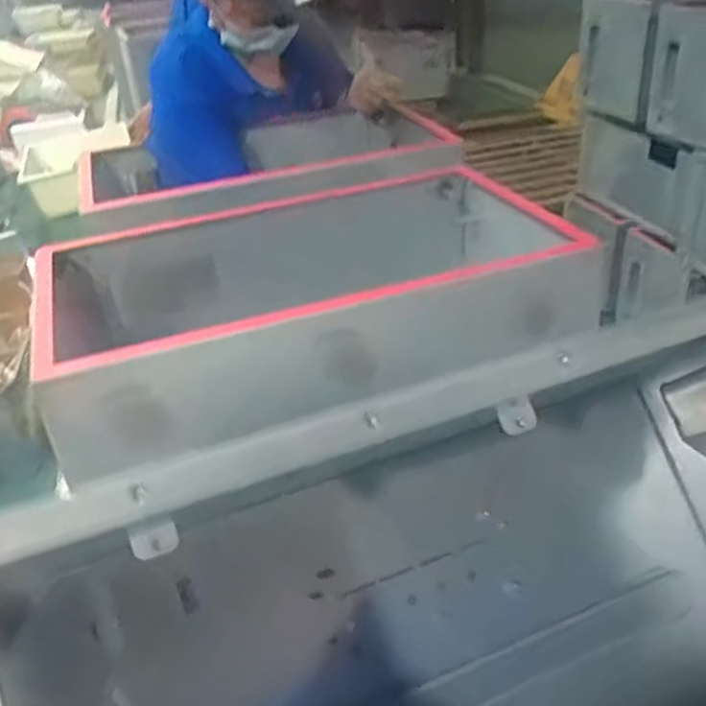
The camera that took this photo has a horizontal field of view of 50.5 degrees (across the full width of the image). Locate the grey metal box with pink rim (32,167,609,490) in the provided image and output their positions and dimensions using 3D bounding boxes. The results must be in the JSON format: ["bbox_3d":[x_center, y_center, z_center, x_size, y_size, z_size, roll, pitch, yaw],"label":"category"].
[{"bbox_3d":[-0.055,-0.052,0.805,0.539,0.135,0.369,-16,33,-16],"label":"grey metal box with pink rim"}]

